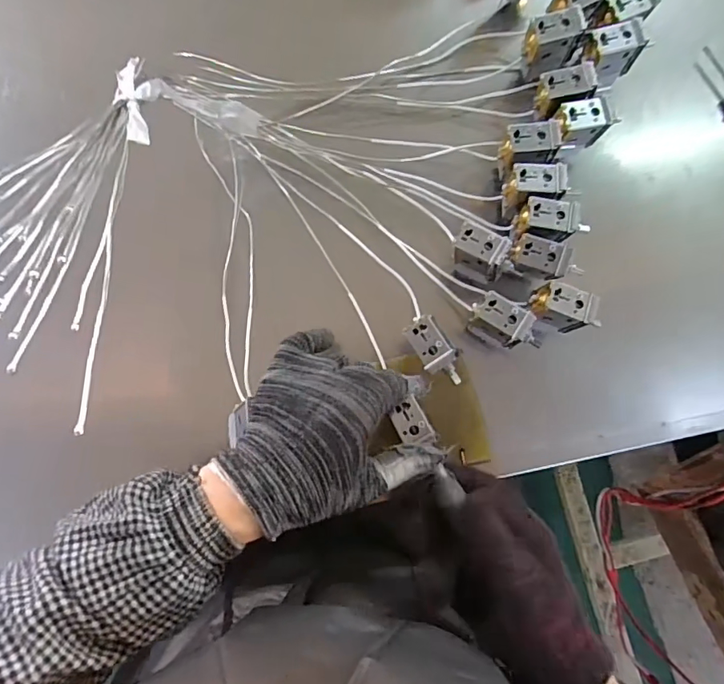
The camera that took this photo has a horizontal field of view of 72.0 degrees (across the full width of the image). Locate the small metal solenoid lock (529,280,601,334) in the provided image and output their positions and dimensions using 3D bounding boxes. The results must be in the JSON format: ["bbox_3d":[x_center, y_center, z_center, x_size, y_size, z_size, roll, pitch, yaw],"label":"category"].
[{"bbox_3d":[0.150,-0.025,0.369,0.047,0.020,0.030,20,84,2],"label":"small metal solenoid lock"}]

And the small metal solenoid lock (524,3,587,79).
[{"bbox_3d":[0.154,-0.243,0.413,0.039,0.057,0.025,-14,84,-1],"label":"small metal solenoid lock"}]

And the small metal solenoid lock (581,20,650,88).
[{"bbox_3d":[0.199,-0.232,0.400,0.042,0.038,0.027,-12,84,-1],"label":"small metal solenoid lock"}]

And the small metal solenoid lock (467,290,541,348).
[{"bbox_3d":[0.108,-0.013,0.366,0.054,0.018,0.030,28,85,3],"label":"small metal solenoid lock"}]

